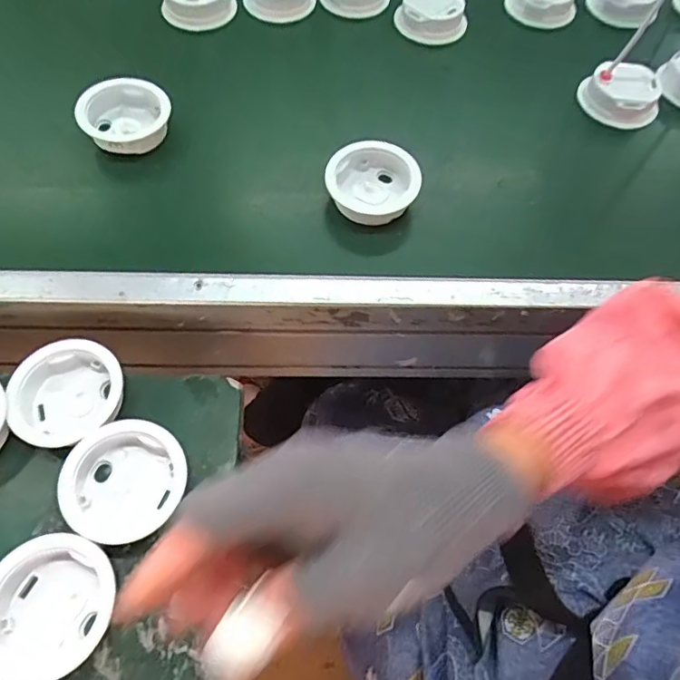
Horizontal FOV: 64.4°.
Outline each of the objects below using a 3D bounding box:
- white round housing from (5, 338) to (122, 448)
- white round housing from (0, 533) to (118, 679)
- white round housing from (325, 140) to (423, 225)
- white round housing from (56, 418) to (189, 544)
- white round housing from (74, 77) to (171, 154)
[{"bbox_3d":[-0.183,0.034,0.361,0.070,0.027,0.060,-35,69,-20],"label":"white round housing"},{"bbox_3d":[-0.164,0.150,0.304,0.066,0.024,0.072,2,61,-3],"label":"white round housing"},{"bbox_3d":[0.025,-0.123,0.422,0.069,0.029,0.062,24,64,10],"label":"white round housing"},{"bbox_3d":[-0.134,0.088,0.337,0.067,0.024,0.071,2,61,-3],"label":"white round housing"},{"bbox_3d":[-0.180,-0.187,0.453,0.070,0.031,0.070,2,61,-3],"label":"white round housing"}]

